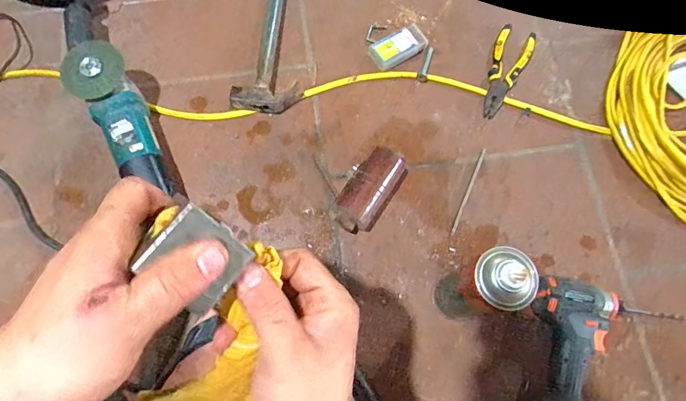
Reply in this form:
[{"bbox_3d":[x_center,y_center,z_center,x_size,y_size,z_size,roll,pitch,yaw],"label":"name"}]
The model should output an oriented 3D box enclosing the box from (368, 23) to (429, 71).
[{"bbox_3d":[0.092,-0.250,0.736,0.094,0.025,0.047,-33,75,-9],"label":"box"}]

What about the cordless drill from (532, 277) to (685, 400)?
[{"bbox_3d":[0.316,0.221,0.554,0.170,0.081,0.229,11,73,2],"label":"cordless drill"}]

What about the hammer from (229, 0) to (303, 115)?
[{"bbox_3d":[-0.095,-0.296,0.746,0.108,0.036,0.333,11,73,4],"label":"hammer"}]

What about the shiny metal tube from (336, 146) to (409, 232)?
[{"bbox_3d":[0.039,-0.017,0.644,0.062,0.058,0.128,32,76,10],"label":"shiny metal tube"}]

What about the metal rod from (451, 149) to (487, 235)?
[{"bbox_3d":[0.191,-0.014,0.678,0.007,0.004,0.147,23,74,7],"label":"metal rod"}]

